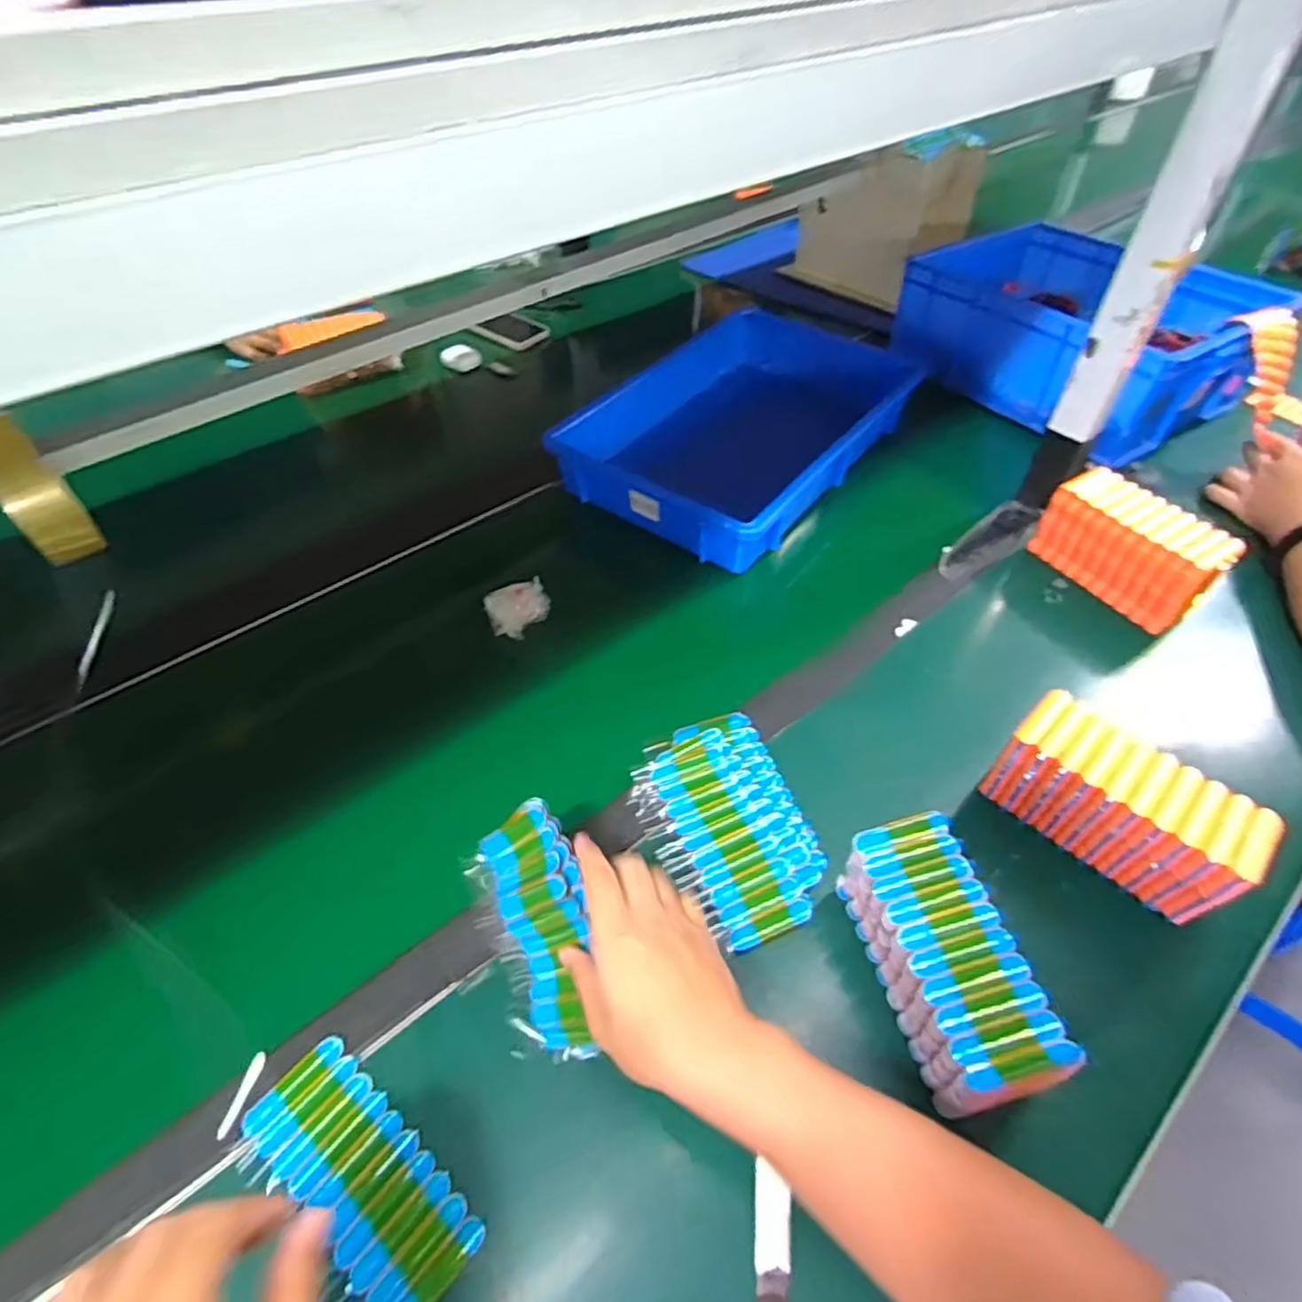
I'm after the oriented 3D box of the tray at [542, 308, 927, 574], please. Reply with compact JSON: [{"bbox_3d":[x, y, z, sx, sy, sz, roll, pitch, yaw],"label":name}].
[{"bbox_3d":[0.126,-0.304,0.886,0.297,0.070,0.478,28,55,24],"label":"tray"}]

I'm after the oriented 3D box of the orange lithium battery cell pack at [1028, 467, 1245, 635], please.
[{"bbox_3d":[0.494,-0.110,0.708,0.080,0.076,0.171,-27,53,-20],"label":"orange lithium battery cell pack"}]

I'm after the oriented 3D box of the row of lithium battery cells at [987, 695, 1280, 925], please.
[{"bbox_3d":[0.338,0.115,0.500,0.060,0.093,0.154,-36,56,-26],"label":"row of lithium battery cells"}]

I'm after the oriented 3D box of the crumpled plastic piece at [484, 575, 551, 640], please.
[{"bbox_3d":[-0.133,-0.040,0.692,0.061,0.043,0.041,-16,50,-12],"label":"crumpled plastic piece"}]

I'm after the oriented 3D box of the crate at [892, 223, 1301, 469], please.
[{"bbox_3d":[0.586,-0.456,0.969,0.345,0.140,0.426,-24,52,-18],"label":"crate"}]

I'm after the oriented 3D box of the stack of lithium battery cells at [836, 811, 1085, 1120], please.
[{"bbox_3d":[0.183,0.197,0.434,0.063,0.081,0.159,-11,49,-8],"label":"stack of lithium battery cells"}]

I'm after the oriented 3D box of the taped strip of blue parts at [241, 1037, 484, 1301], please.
[{"bbox_3d":[-0.168,0.304,0.398,0.151,0.009,0.063,32,57,25],"label":"taped strip of blue parts"}]

